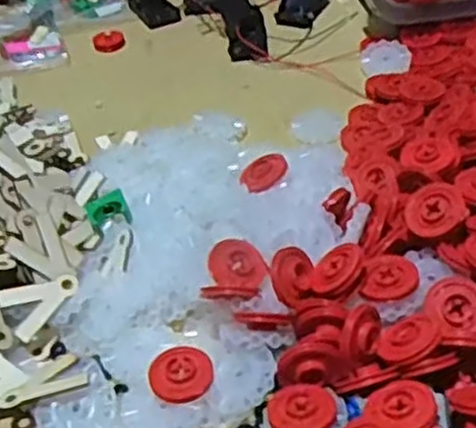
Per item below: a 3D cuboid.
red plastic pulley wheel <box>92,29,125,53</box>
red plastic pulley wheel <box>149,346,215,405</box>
[{"bbox_3d":[-0.118,-0.159,0.717,0.028,0.009,0.028,-11,40,-6],"label":"red plastic pulley wheel"},{"bbox_3d":[-0.029,0.083,0.402,0.031,0.012,0.030,-4,40,3],"label":"red plastic pulley wheel"}]

